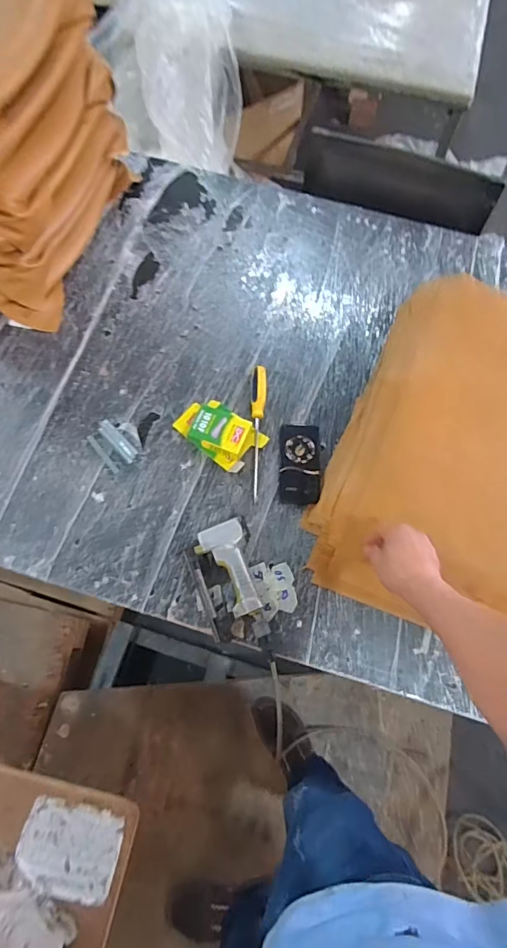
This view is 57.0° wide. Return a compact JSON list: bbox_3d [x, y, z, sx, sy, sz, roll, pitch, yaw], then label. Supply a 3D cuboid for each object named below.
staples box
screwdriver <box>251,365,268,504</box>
[{"bbox_3d":[-0.071,-0.090,0.948,0.174,0.040,0.109,39,74,11],"label":"staples box"},{"bbox_3d":[0.009,-0.087,0.948,0.031,0.035,0.277,2,71,-1],"label":"screwdriver"}]

